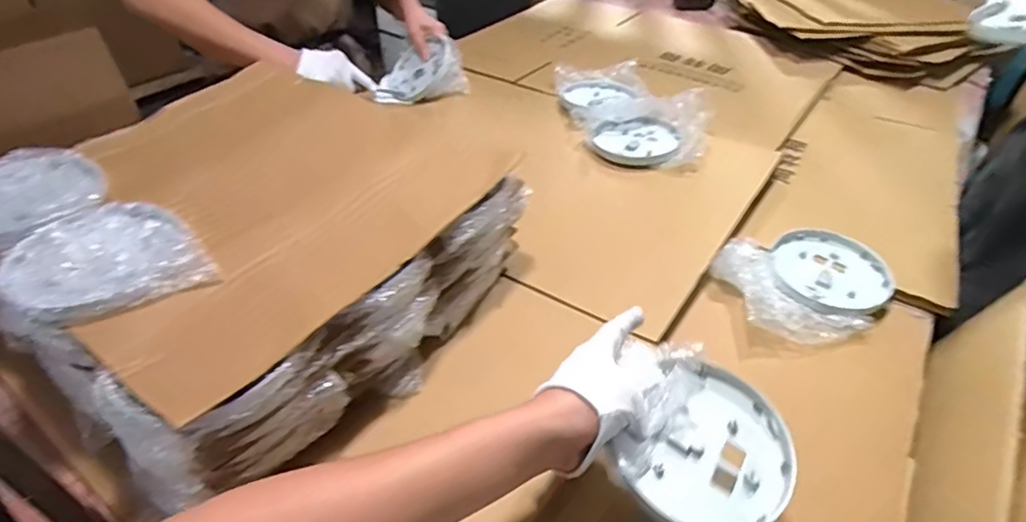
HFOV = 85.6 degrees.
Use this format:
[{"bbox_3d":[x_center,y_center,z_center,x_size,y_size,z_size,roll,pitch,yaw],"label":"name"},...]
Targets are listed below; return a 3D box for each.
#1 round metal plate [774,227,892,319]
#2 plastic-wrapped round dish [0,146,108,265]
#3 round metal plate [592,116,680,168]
[{"bbox_3d":[0.396,0.013,0.693,0.133,0.024,0.136,1,41,0],"label":"round metal plate"},{"bbox_3d":[-0.483,-0.060,0.547,0.150,0.032,0.138,25,46,25],"label":"plastic-wrapped round dish"},{"bbox_3d":[0.201,-0.201,0.909,0.135,0.027,0.135,1,41,0],"label":"round metal plate"}]

